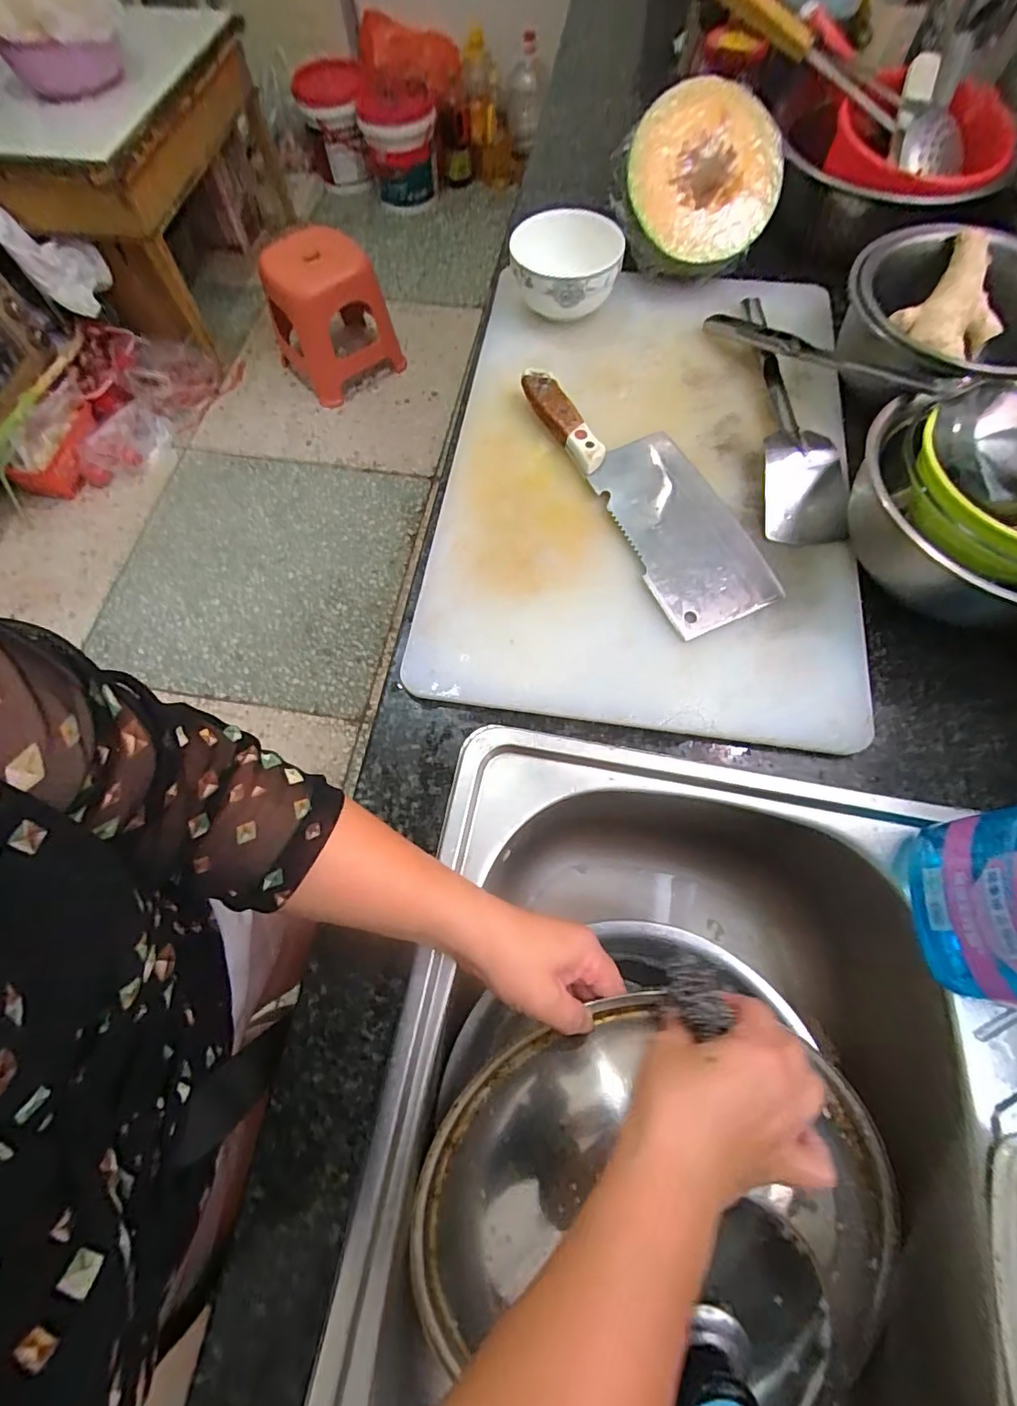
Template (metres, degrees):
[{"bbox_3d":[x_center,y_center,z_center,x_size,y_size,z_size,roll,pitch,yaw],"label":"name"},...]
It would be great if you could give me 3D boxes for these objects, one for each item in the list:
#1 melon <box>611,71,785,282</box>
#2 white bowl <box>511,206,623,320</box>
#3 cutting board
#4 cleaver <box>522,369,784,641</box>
[{"bbox_3d":[0.196,-0.535,0.557,0.153,0.057,0.155,-33,103,5],"label":"melon"},{"bbox_3d":[0.059,-0.448,0.553,0.112,0.058,0.104,10,69,6],"label":"white bowl"},{"bbox_3d":[0.123,-0.227,0.492,0.357,0.016,0.519,6,69,5],"label":"cutting board"},{"bbox_3d":[0.126,-0.196,0.469,0.101,0.026,0.287,-24,69,-7],"label":"cleaver"}]

